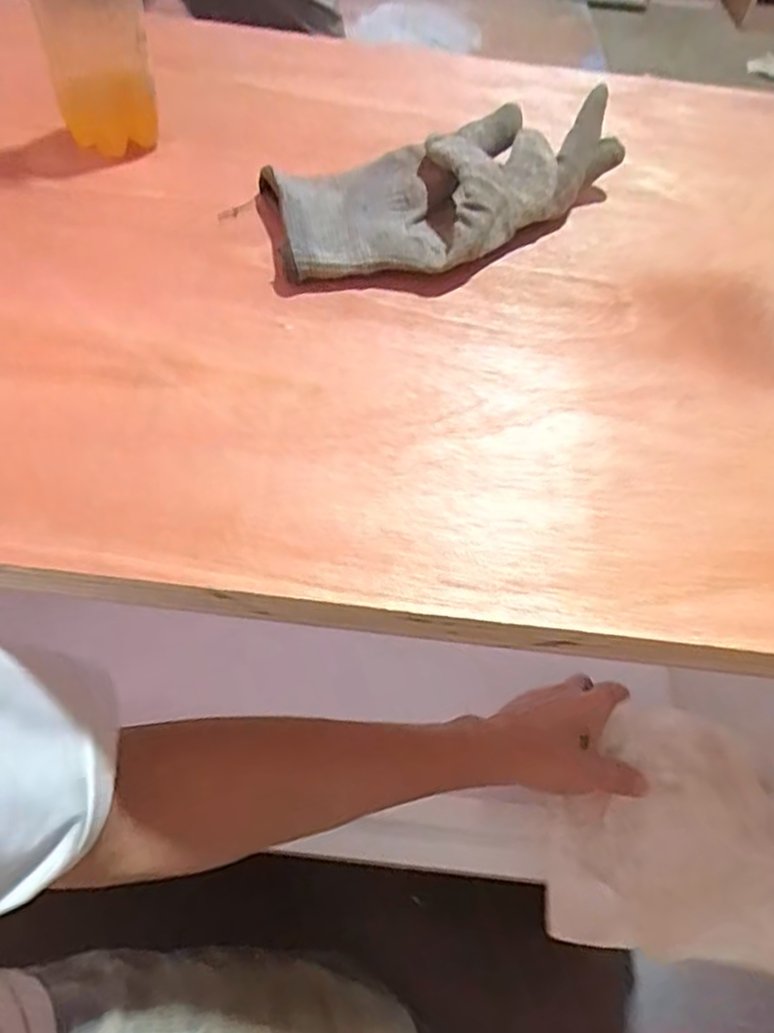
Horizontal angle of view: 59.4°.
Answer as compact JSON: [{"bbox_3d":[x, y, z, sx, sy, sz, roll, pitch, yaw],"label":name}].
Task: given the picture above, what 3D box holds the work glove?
[{"bbox_3d":[0.036,-0.177,0.364,0.203,0.044,0.103,-16,57,-15],"label":"work glove"}]

